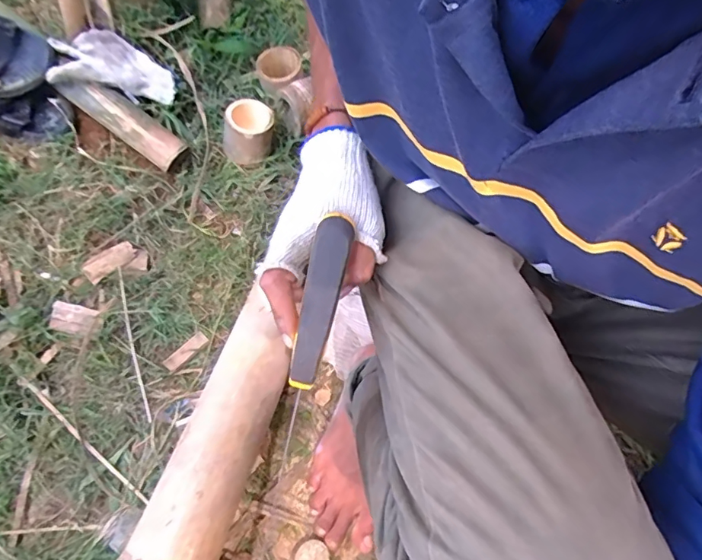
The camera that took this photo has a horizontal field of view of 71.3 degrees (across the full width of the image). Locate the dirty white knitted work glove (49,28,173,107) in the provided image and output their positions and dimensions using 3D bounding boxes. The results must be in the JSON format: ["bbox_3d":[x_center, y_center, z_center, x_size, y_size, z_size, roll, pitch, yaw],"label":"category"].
[{"bbox_3d":[-0.370,-0.334,0.764,0.163,0.072,0.101,-10,66,-8],"label":"dirty white knitted work glove"}]

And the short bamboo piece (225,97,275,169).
[{"bbox_3d":[-0.169,-0.242,0.806,0.087,0.081,0.075,-10,64,-8],"label":"short bamboo piece"}]

